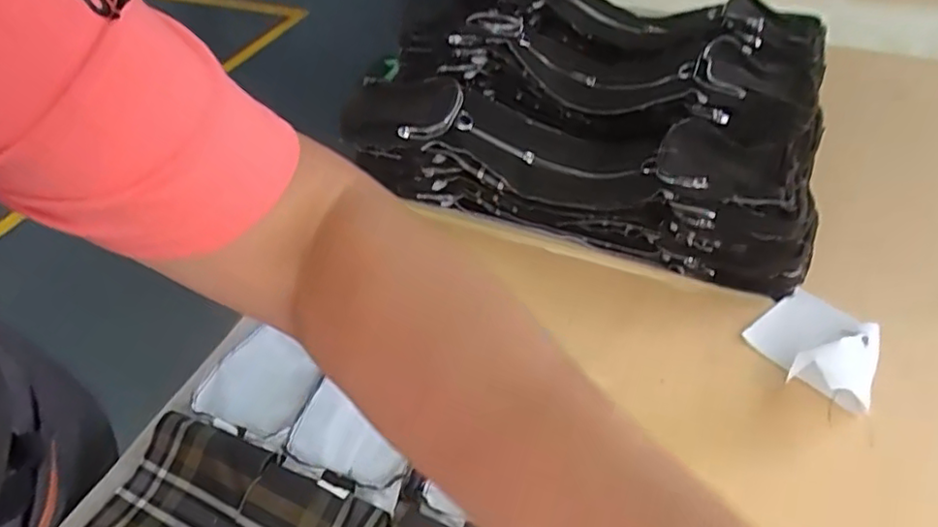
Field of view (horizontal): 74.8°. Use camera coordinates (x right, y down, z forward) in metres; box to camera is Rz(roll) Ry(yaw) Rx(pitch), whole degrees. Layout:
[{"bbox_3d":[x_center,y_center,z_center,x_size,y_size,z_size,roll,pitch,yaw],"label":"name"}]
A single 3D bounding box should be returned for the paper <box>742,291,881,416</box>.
[{"bbox_3d":[0.342,0.066,0.598,0.117,0.056,0.128,28,53,28],"label":"paper"}]

